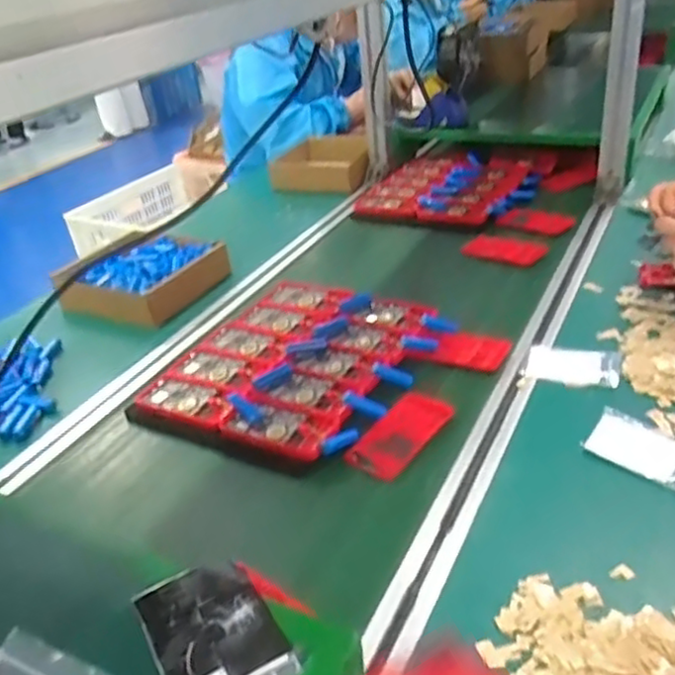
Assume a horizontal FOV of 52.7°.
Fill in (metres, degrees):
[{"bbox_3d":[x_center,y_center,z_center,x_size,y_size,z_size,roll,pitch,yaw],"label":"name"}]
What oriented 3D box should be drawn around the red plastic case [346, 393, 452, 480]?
[{"bbox_3d":[0.067,0.096,0.717,0.063,0.009,0.122,22,42,36],"label":"red plastic case"}]

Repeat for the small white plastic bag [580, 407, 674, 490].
[{"bbox_3d":[0.305,0.107,0.670,0.106,0.014,0.071,24,43,37],"label":"small white plastic bag"}]

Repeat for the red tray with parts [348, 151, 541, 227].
[{"bbox_3d":[0.219,-0.291,1.310,0.288,0.038,0.297,9,35,25],"label":"red tray with parts"}]

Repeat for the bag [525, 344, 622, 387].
[{"bbox_3d":[0.275,0.032,0.798,0.103,0.014,0.065,10,35,26],"label":"bag"}]

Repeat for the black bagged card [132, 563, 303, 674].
[{"bbox_3d":[-0.076,0.181,0.419,0.072,0.005,0.108,-21,35,-22],"label":"black bagged card"}]

